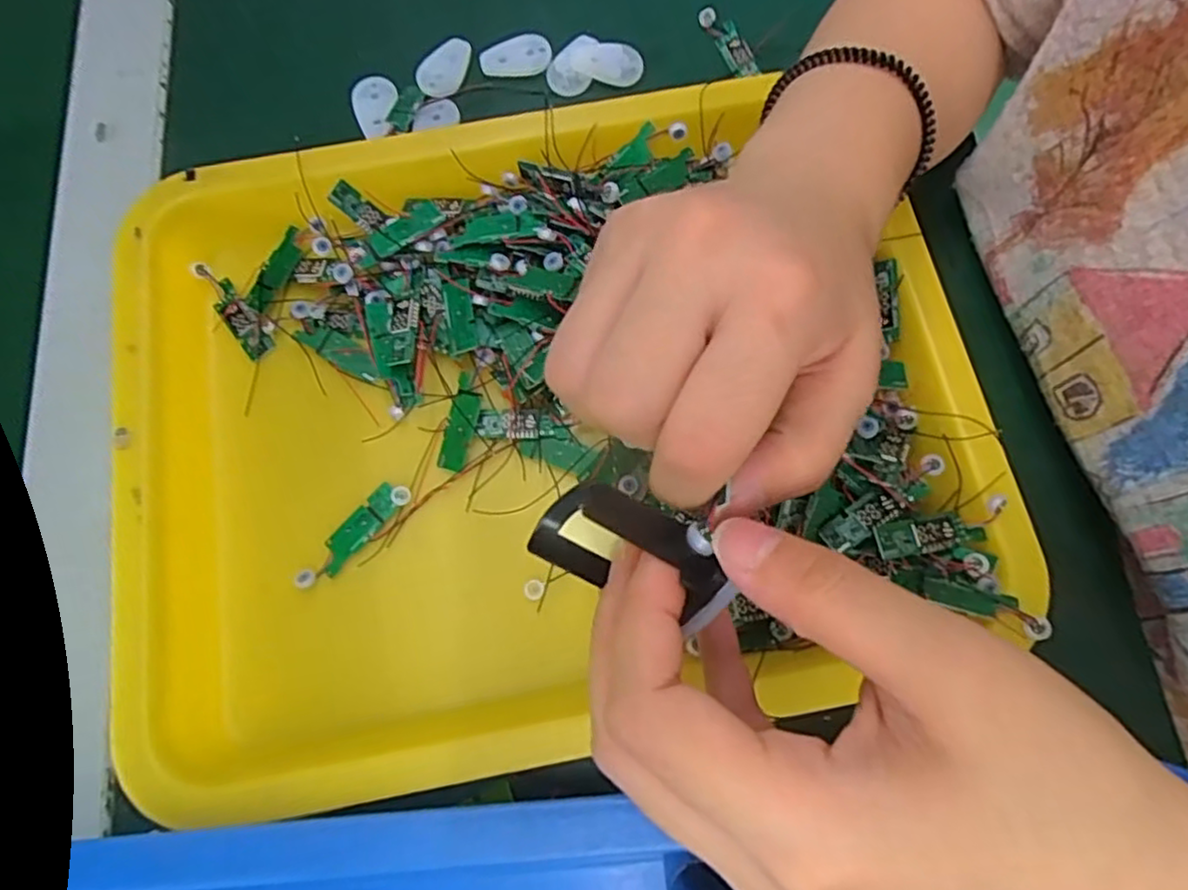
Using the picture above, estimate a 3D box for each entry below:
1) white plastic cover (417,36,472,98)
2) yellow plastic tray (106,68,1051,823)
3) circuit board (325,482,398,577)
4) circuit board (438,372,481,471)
[{"bbox_3d":[-0.075,-0.193,0.348,0.018,0.006,0.034,30,76,11],"label":"white plastic cover"},{"bbox_3d":[-0.031,-0.016,0.280,0.343,0.036,0.259,-10,72,-1],"label":"yellow plastic tray"},{"bbox_3d":[-0.096,0.033,0.278,0.013,0.004,0.041,40,78,13],"label":"circuit board"},{"bbox_3d":[-0.056,-0.010,0.288,0.012,0.004,0.040,11,86,5],"label":"circuit board"}]

